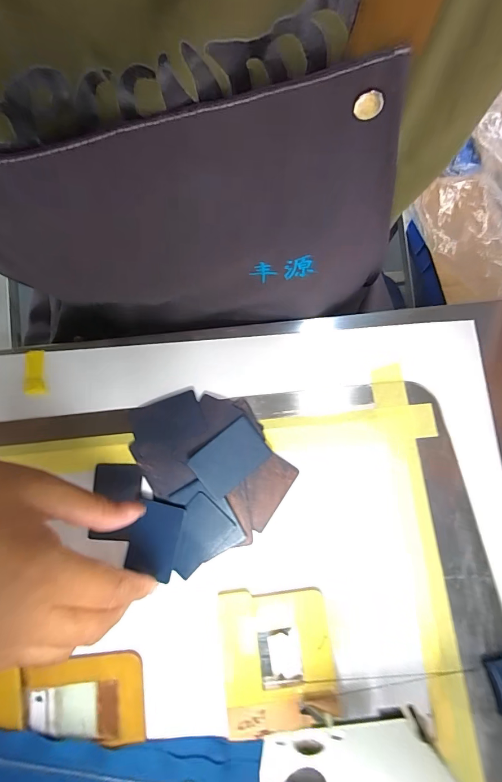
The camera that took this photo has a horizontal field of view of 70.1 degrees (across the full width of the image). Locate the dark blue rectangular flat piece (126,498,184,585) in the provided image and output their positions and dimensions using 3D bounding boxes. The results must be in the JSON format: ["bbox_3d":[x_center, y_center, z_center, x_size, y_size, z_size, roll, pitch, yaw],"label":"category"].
[{"bbox_3d":[-0.067,0.102,0.247,0.033,0.004,0.048,11,80,3],"label":"dark blue rectangular flat piece"}]

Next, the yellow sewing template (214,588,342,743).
[{"bbox_3d":[0.017,0.172,0.231,0.069,0.008,0.080,-6,79,0],"label":"yellow sewing template"}]

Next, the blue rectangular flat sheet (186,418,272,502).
[{"bbox_3d":[-0.015,0.048,0.253,0.052,0.004,0.035,-39,89,-11],"label":"blue rectangular flat sheet"}]

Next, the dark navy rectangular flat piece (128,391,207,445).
[{"bbox_3d":[-0.062,0.022,0.261,0.052,0.006,0.032,-18,79,-2],"label":"dark navy rectangular flat piece"}]

